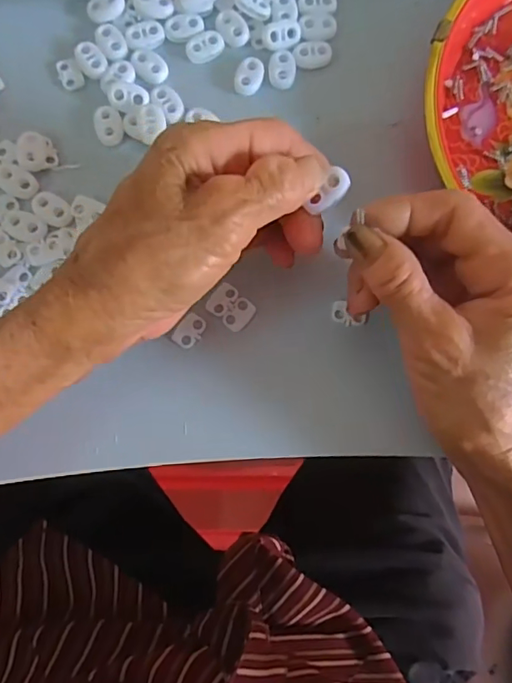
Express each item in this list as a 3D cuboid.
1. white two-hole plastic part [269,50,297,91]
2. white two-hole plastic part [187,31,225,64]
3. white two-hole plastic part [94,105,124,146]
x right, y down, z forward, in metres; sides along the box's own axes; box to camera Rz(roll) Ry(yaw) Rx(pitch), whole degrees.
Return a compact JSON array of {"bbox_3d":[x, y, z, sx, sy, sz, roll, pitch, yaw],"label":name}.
[{"bbox_3d":[0.015,-0.152,0.284,0.015,0.004,0.021,6,82,-1],"label":"white two-hole plastic part"},{"bbox_3d":[-0.029,-0.165,0.286,0.022,0.004,0.014,-32,84,-6],"label":"white two-hole plastic part"},{"bbox_3d":[-0.080,-0.117,0.276,0.015,0.004,0.022,-9,82,-3],"label":"white two-hole plastic part"}]

